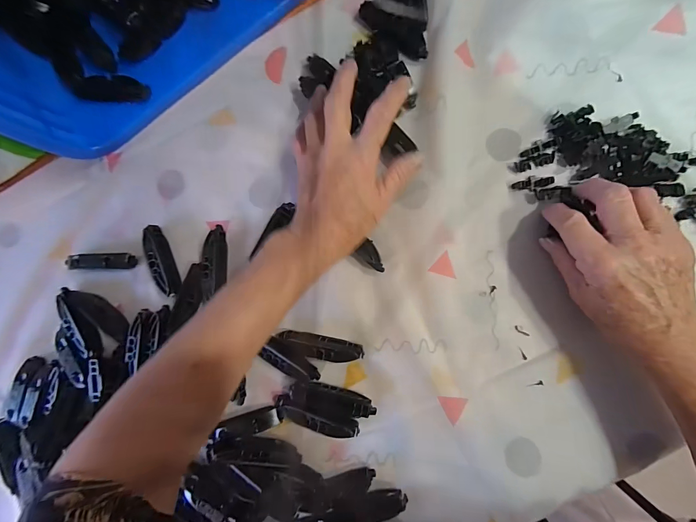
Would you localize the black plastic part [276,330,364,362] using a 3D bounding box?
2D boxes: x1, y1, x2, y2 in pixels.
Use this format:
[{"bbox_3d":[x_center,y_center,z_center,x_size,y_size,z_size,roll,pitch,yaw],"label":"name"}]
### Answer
[{"bbox_3d":[-0.025,0.084,0.330,0.079,0.014,0.021,9,90,7],"label":"black plastic part"}]

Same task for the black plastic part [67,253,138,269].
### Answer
[{"bbox_3d":[-0.268,0.000,0.361,0.076,0.015,0.017,-1,89,7],"label":"black plastic part"}]

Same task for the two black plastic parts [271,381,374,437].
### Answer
[{"bbox_3d":[-0.022,0.141,0.326,0.090,0.015,0.042,12,91,7],"label":"two black plastic parts"}]

